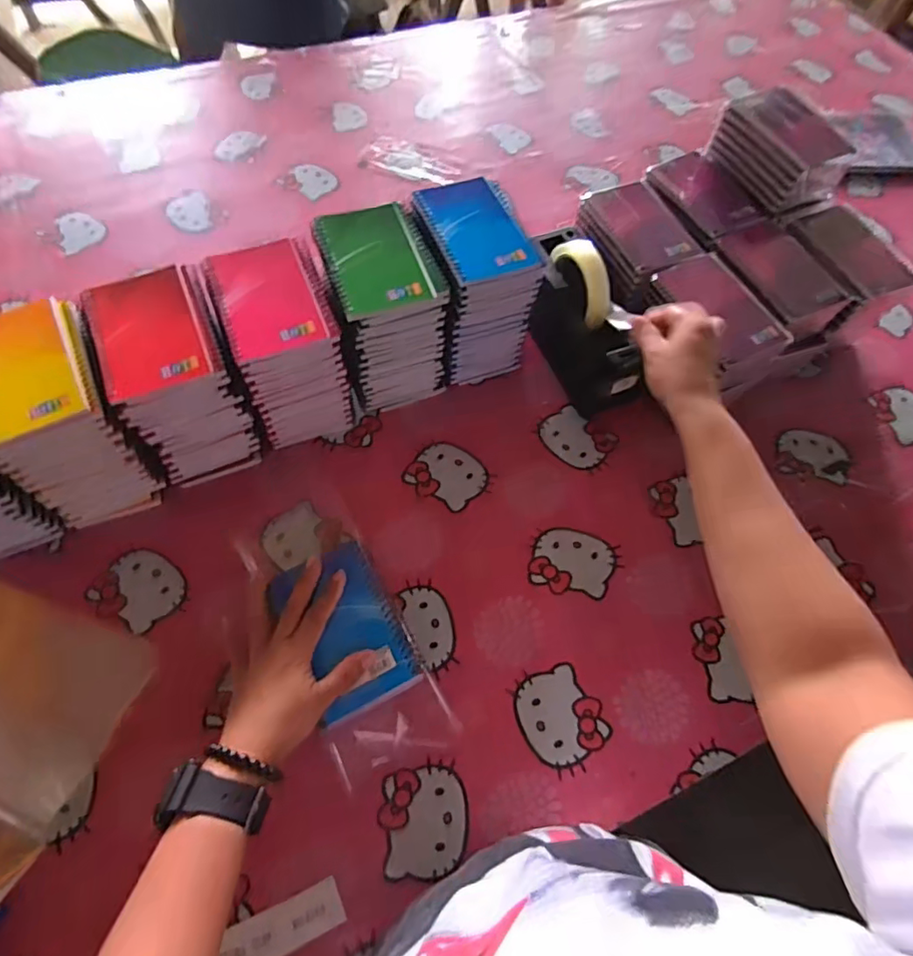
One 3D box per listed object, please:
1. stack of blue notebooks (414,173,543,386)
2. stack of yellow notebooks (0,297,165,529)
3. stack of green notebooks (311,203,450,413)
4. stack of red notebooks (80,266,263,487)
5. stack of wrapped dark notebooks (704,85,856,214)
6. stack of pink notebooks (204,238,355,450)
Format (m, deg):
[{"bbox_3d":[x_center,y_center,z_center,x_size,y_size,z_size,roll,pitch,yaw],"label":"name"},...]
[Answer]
[{"bbox_3d":[0.013,-0.208,0.583,0.097,0.164,0.132,-21,67,-13],"label":"stack of blue notebooks"},{"bbox_3d":[-0.357,-0.057,0.495,0.096,0.150,0.145,-21,67,-13],"label":"stack of yellow notebooks"},{"bbox_3d":[-0.078,-0.172,0.562,0.102,0.160,0.128,-19,67,-12],"label":"stack of green notebooks"},{"bbox_3d":[-0.263,-0.094,0.518,0.098,0.154,0.129,-18,66,-12],"label":"stack of red notebooks"},{"bbox_3d":[0.381,-0.389,0.625,0.094,0.065,0.138,-23,68,-14],"label":"stack of wrapped dark notebooks"},{"bbox_3d":[-0.173,-0.130,0.542,0.096,0.152,0.133,-18,67,-12],"label":"stack of pink notebooks"}]

